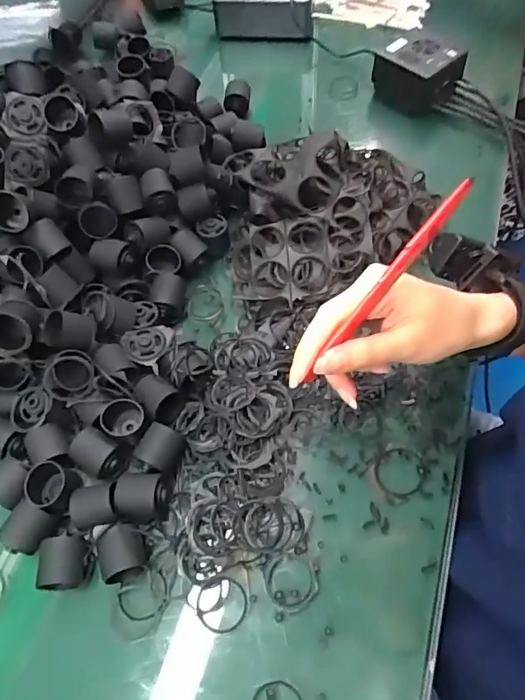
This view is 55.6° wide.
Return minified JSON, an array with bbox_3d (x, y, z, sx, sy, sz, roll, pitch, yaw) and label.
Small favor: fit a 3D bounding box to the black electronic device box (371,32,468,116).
[{"bbox_3d":[0.180,-0.319,0.579,0.071,0.058,0.083,-41,66,-18],"label":"black electronic device box"}]

